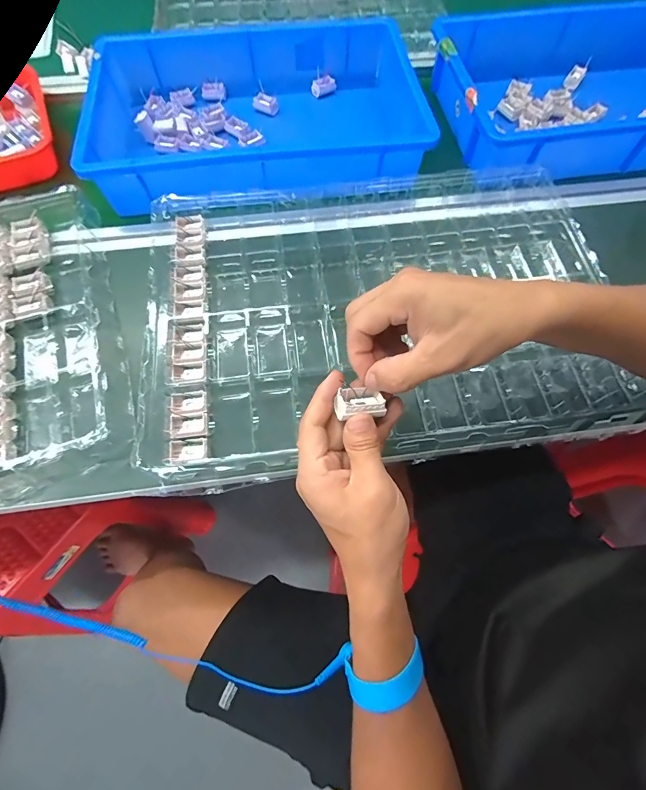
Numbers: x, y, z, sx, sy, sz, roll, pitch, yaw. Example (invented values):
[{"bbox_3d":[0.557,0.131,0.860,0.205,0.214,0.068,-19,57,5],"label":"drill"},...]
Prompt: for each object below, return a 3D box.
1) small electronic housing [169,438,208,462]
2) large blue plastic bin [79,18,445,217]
[{"bbox_3d":[-0.124,0.053,0.356,0.033,0.011,0.020,-2,66,-2],"label":"small electronic housing"},{"bbox_3d":[-0.091,-0.388,0.546,0.426,0.102,0.301,-7,66,-4],"label":"large blue plastic bin"}]

